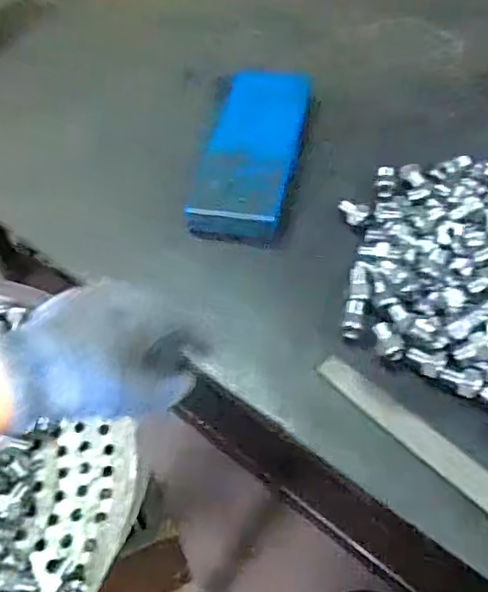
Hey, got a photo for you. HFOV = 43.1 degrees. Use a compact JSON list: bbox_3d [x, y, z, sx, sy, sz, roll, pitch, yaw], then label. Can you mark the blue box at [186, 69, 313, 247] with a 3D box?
[{"bbox_3d":[0.011,-0.154,0.641,0.091,0.027,0.233,8,53,9],"label":"blue box"}]

